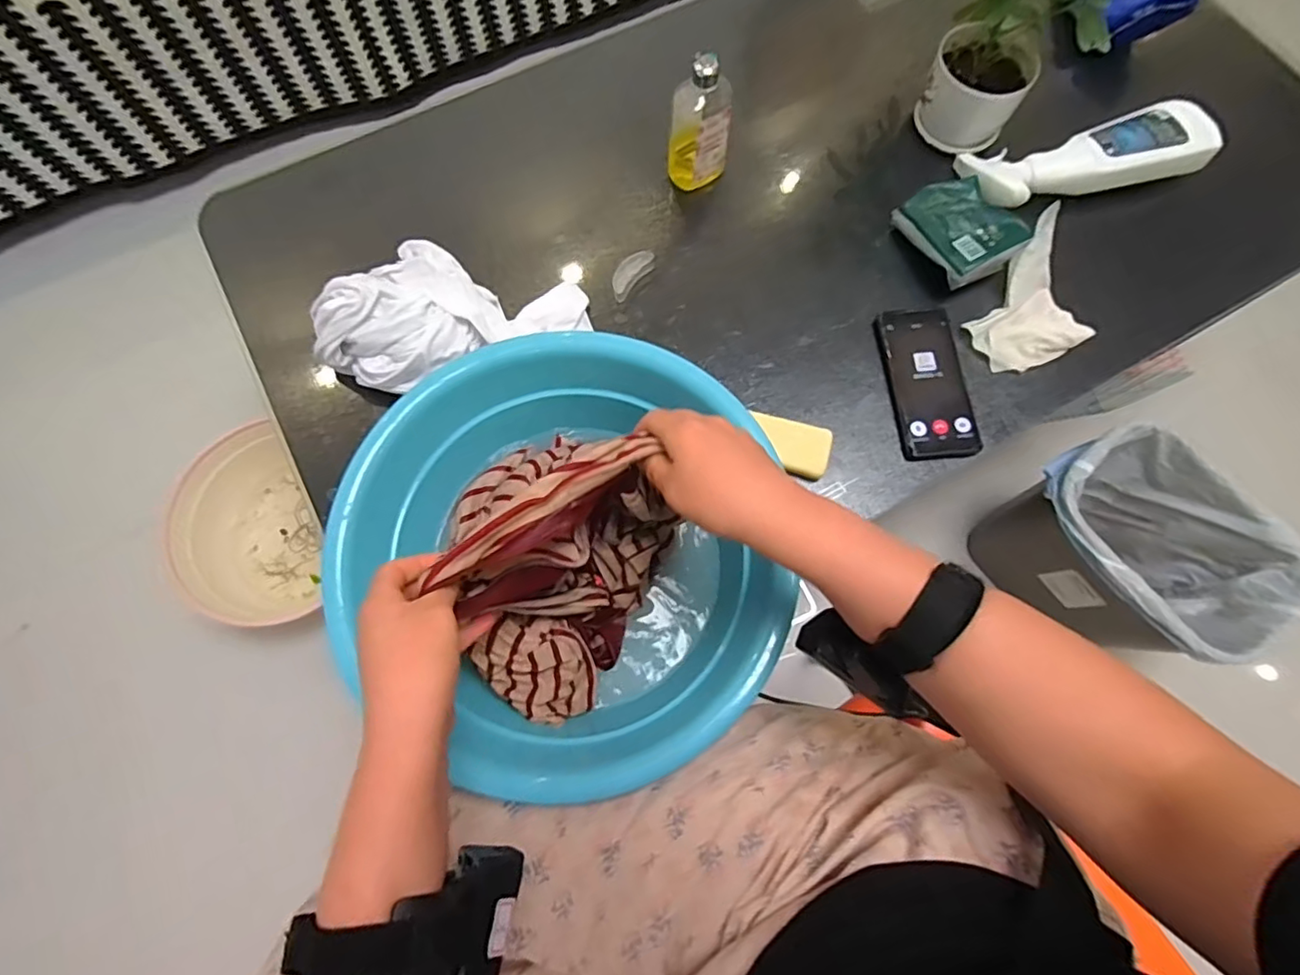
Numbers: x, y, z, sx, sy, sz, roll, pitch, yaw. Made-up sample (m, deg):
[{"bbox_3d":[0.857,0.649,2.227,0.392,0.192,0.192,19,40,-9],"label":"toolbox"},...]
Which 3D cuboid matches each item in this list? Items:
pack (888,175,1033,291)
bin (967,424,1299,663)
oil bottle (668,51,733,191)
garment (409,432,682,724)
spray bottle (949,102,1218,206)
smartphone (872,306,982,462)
[{"bbox_3d":[0.332,-0.278,0.640,0.089,0.040,0.111,-30,76,-9],"label":"pack"},{"bbox_3d":[0.672,0.109,0.893,0.229,0.325,0.309,-26,75,-8],"label":"bin"},{"bbox_3d":[0.054,-0.383,0.633,0.064,0.132,0.039,5,73,1],"label":"oil bottle"},{"bbox_3d":[-0.073,0.046,0.454,0.162,0.176,0.234,-17,74,-6],"label":"garment"},{"bbox_3d":[0.492,-0.371,0.663,0.257,0.049,0.089,-10,74,-4],"label":"spray bottle"},{"bbox_3d":[0.287,-0.111,0.618,0.078,0.018,0.165,-6,73,-3],"label":"smartphone"}]

